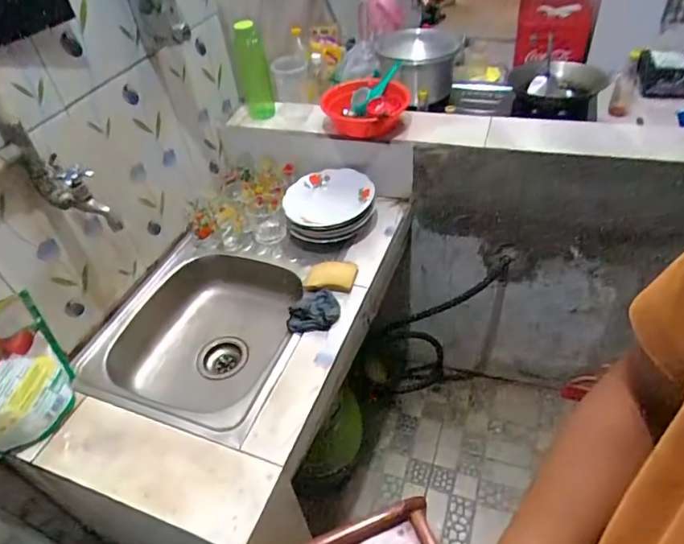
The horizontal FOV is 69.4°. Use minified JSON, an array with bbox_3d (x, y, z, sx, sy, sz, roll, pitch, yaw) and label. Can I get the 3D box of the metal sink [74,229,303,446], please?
[{"bbox_3d":[-0.266,0.156,1.033,0.373,0.179,0.417,9,46,16],"label":"metal sink"}]

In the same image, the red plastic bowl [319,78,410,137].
[{"bbox_3d":[0.053,-0.401,1.194,0.199,0.092,0.228,-4,44,3],"label":"red plastic bowl"}]

